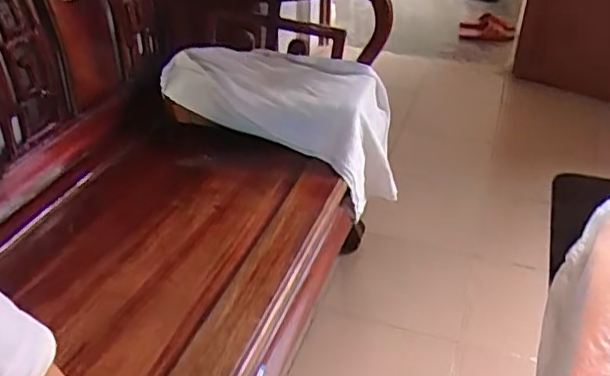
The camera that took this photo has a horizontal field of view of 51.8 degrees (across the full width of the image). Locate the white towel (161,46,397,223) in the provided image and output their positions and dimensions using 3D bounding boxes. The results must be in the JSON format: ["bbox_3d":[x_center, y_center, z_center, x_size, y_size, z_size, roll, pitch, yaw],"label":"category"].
[{"bbox_3d":[-0.031,-0.149,1.190,0.488,0.190,0.205,22,34,-2],"label":"white towel"}]

